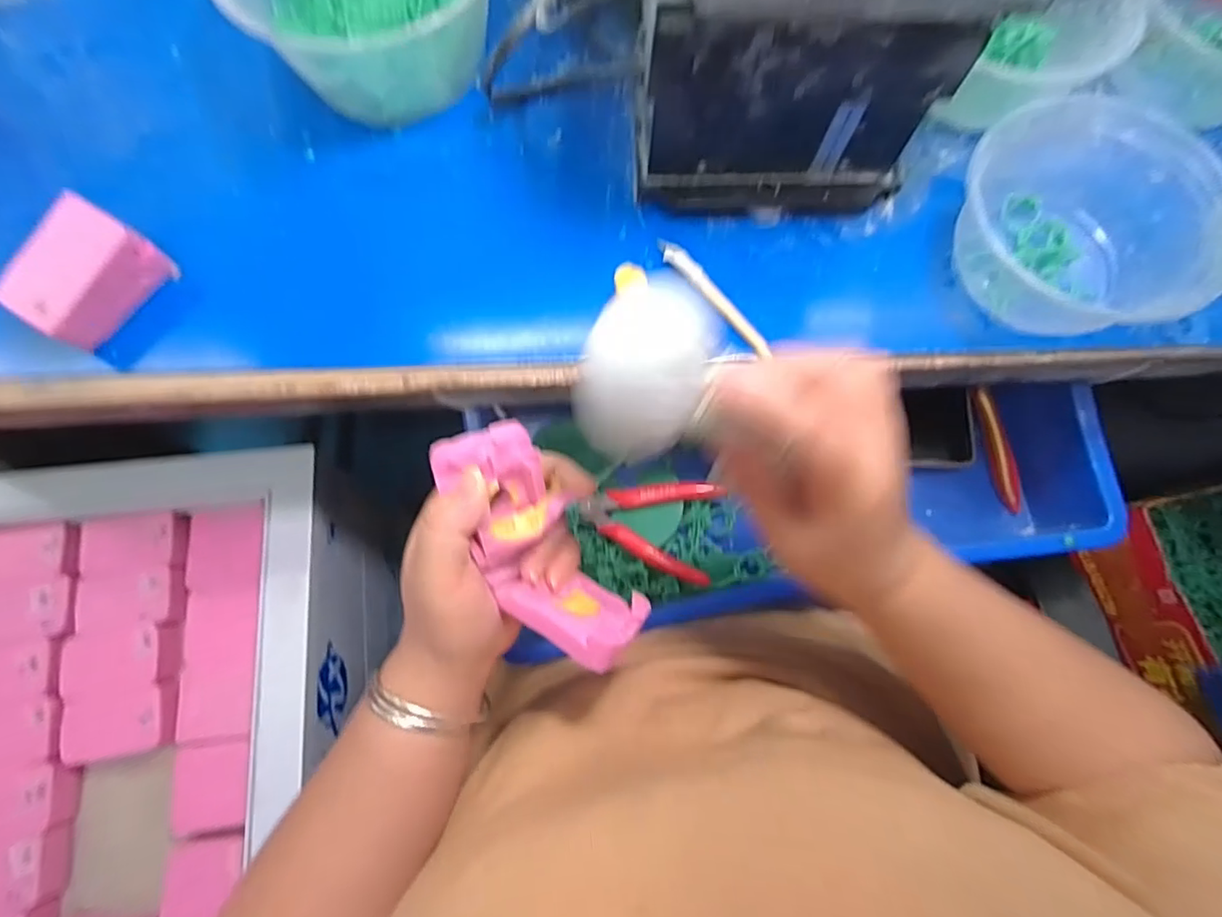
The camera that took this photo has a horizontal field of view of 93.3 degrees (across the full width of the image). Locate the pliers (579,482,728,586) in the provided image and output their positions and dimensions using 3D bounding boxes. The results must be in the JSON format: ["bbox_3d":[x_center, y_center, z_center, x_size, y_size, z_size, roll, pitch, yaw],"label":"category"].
[{"bbox_3d":[0.029,0.047,0.442,0.102,0.020,0.073,14,75,3],"label":"pliers"}]

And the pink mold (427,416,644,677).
[{"bbox_3d":[-0.036,0.040,0.276,0.053,0.044,0.123,-32,99,-9],"label":"pink mold"}]

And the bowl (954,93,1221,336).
[{"bbox_3d":[0.257,-0.132,0.329,0.122,0.063,0.138,-8,75,-3],"label":"bowl"}]

